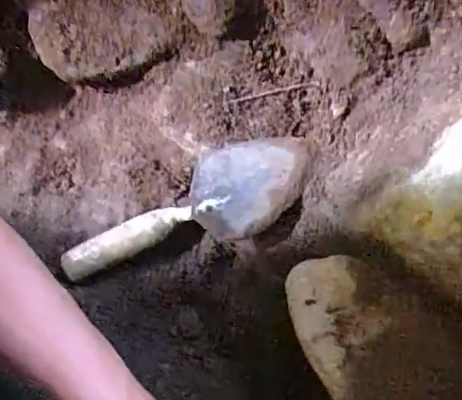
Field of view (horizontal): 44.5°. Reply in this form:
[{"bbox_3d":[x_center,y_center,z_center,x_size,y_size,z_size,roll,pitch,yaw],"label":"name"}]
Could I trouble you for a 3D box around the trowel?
[{"bbox_3d":[-0.046,0.016,0.561,0.269,0.057,0.079,-23,67,6],"label":"trowel"}]

